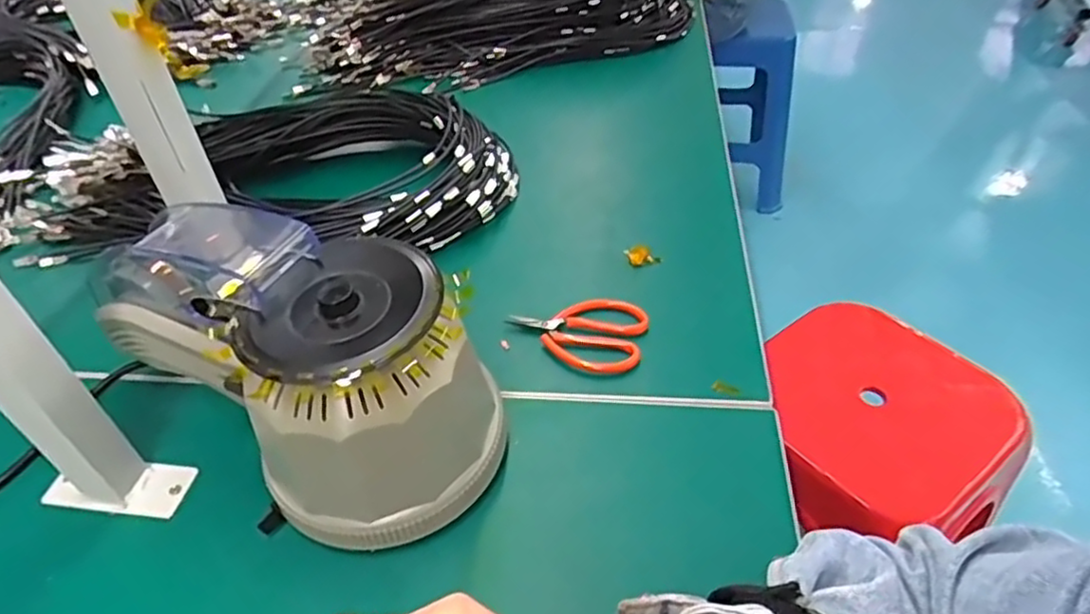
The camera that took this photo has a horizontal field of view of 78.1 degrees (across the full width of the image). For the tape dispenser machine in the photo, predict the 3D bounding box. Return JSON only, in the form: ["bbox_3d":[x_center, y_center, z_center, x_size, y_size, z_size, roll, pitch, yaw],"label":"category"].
[{"bbox_3d":[-0.138,0.037,0.421,0.202,0.173,0.139,19,49,24],"label":"tape dispenser machine"}]

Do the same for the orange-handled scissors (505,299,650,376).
[{"bbox_3d":[0.025,0.024,0.543,0.112,0.019,0.064,1,44,8],"label":"orange-handled scissors"}]

